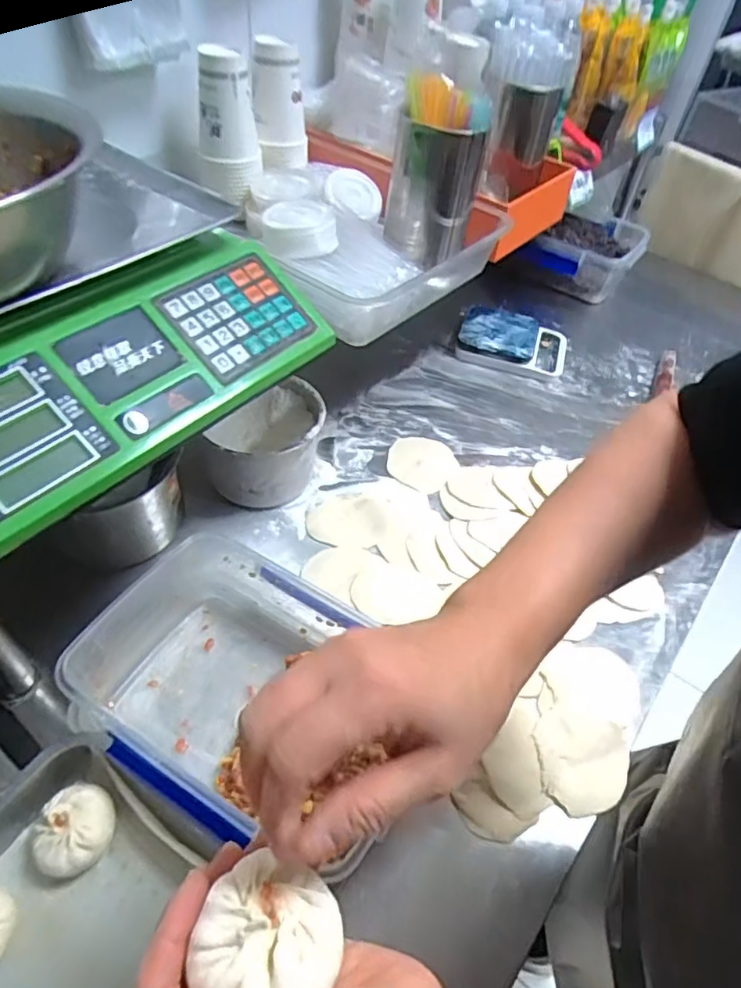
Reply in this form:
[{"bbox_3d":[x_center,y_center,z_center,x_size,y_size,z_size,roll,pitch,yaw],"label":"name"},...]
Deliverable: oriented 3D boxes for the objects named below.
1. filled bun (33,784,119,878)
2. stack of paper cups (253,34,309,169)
[{"bbox_3d":[-0.242,0.280,0.493,0.059,0.040,0.060,4,48,-4],"label":"filled bun"},{"bbox_3d":[-0.109,-0.476,0.727,0.064,0.123,0.059,-4,49,-9],"label":"stack of paper cups"}]

